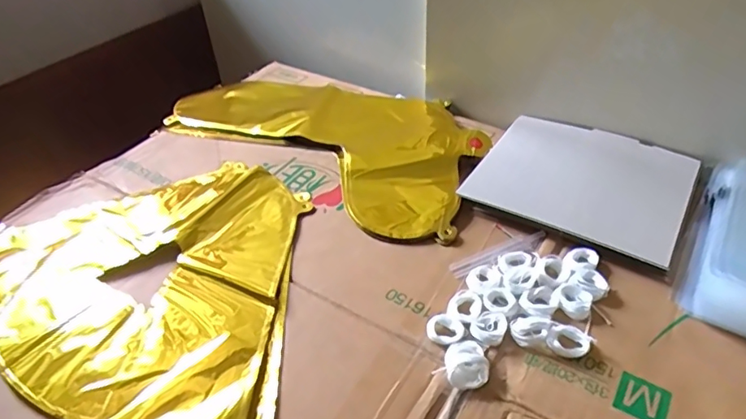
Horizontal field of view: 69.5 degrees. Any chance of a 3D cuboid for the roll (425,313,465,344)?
[{"bbox_3d":[0.056,0.094,0.419,0.026,0.010,0.029,-27,47,-25],"label":"roll"}]

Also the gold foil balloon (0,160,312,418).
[{"bbox_3d":[-0.196,0.074,0.452,0.389,0.017,0.340,25,48,28],"label":"gold foil balloon"}]

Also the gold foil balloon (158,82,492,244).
[{"bbox_3d":[-0.051,-0.104,0.645,0.411,0.012,0.232,24,48,27],"label":"gold foil balloon"}]

